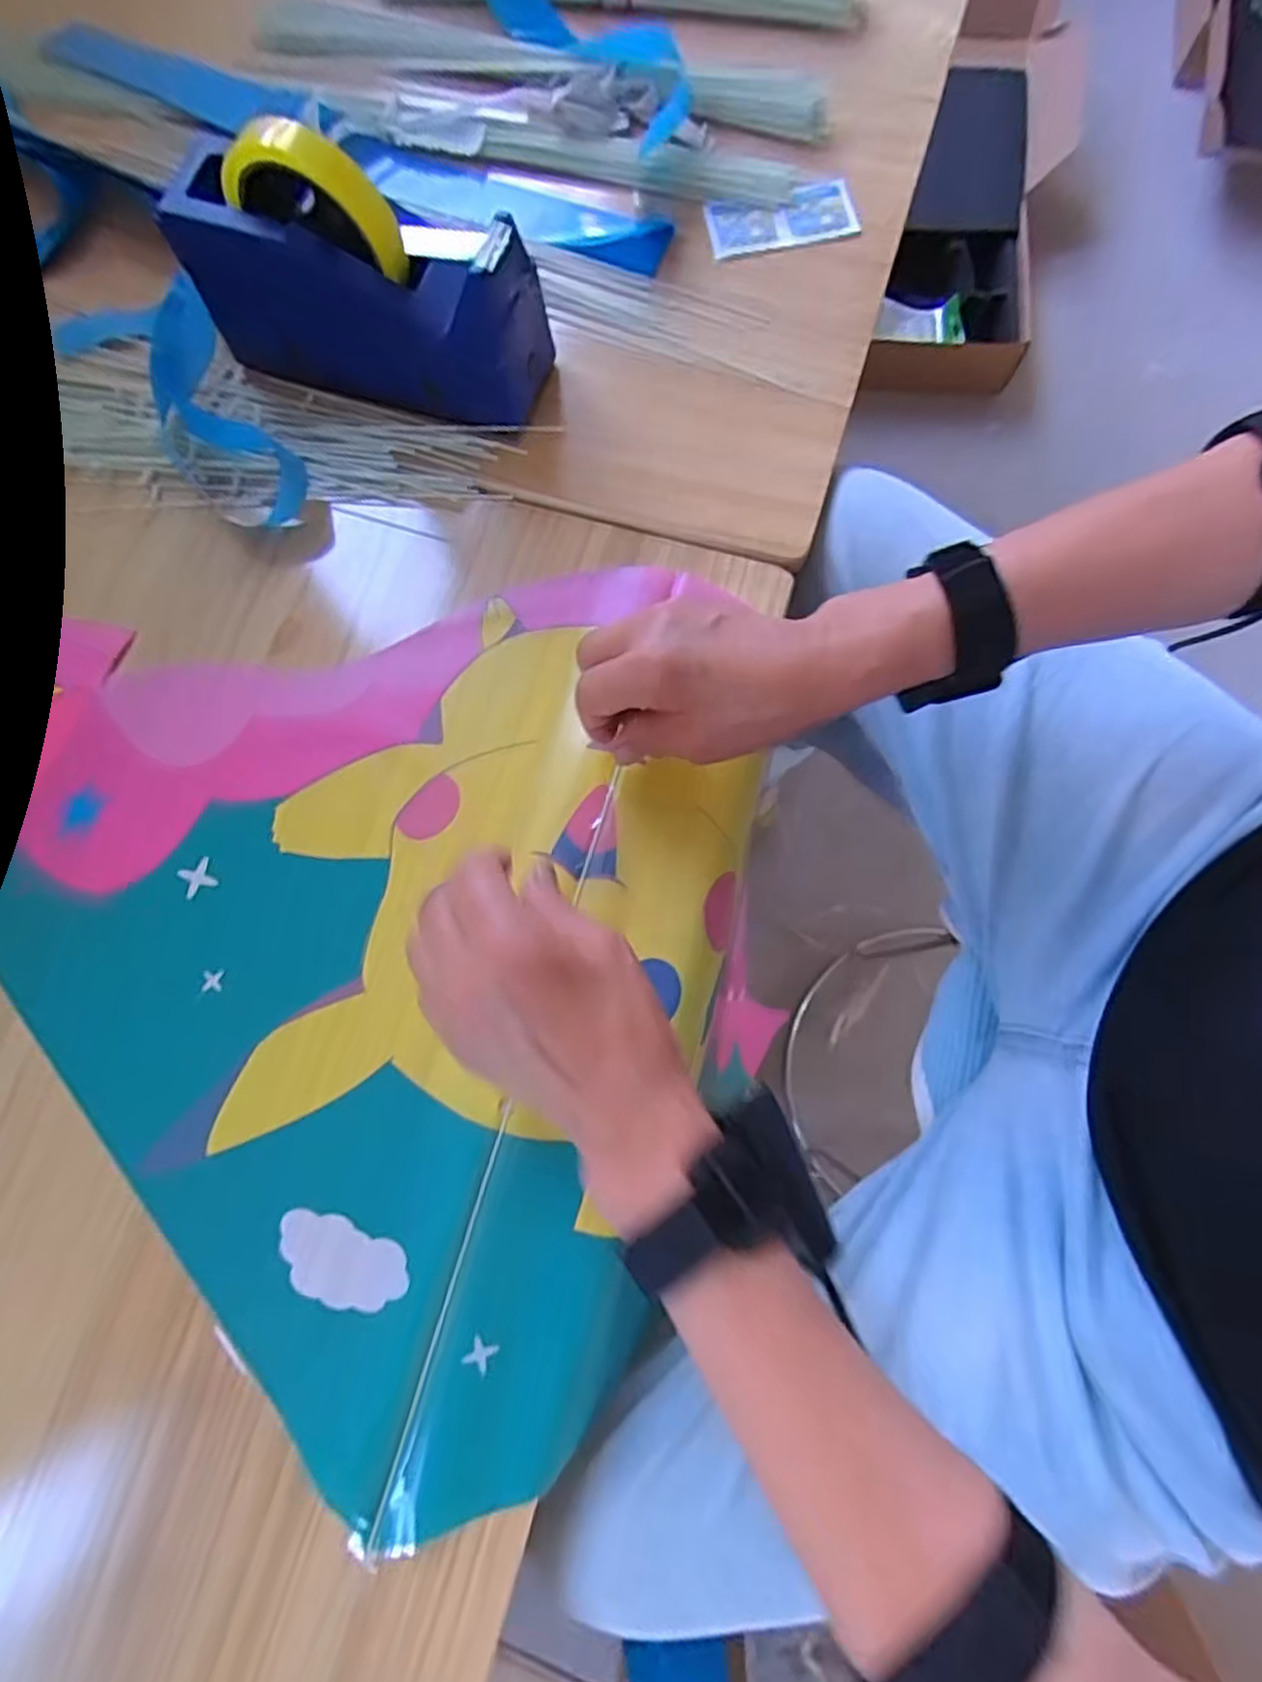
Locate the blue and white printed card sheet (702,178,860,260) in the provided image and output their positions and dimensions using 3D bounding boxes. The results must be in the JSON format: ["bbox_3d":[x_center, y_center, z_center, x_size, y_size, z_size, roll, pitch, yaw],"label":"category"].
[{"bbox_3d":[0.103,-0.434,0.508,0.099,0.005,0.054,-12,78,-1],"label":"blue and white printed card sheet"}]

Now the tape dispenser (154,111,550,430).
[{"bbox_3d":[-0.156,-0.325,0.426,0.207,0.122,0.074,13,78,4],"label":"tape dispenser"}]

